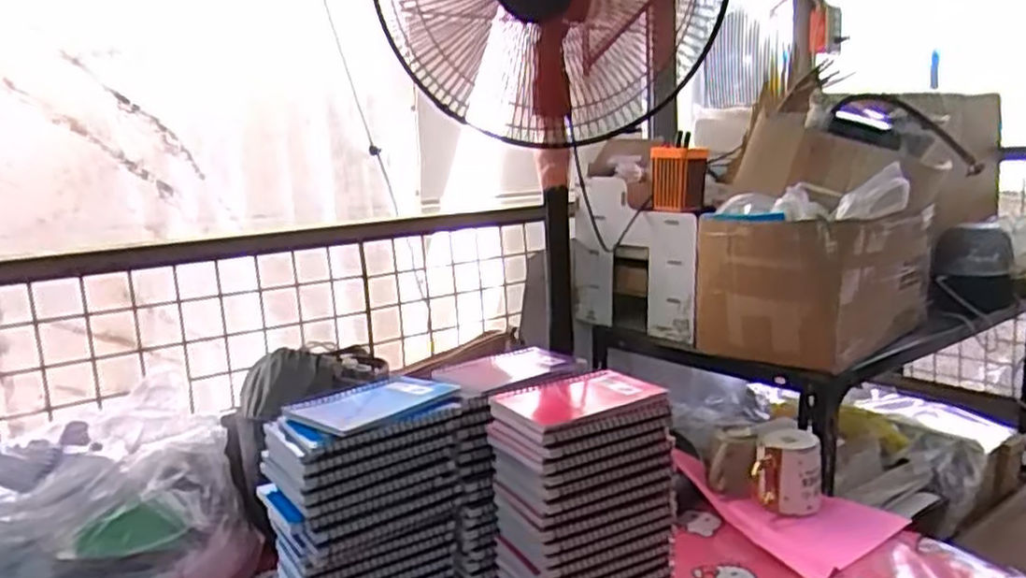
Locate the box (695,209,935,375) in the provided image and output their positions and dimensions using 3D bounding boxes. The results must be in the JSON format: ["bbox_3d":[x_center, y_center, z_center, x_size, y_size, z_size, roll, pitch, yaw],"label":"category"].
[{"bbox_3d":[0.480,-0.019,1.207,0.258,0.210,0.368,7,14,44],"label":"box"}]

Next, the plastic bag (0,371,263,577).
[{"bbox_3d":[-0.455,0.259,0.838,0.233,0.219,0.286,7,14,44],"label":"plastic bag"}]

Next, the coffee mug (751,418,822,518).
[{"bbox_3d":[0.369,0.243,1.002,0.083,0.101,0.069,2,11,26],"label":"coffee mug"}]

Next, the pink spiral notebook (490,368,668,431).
[{"bbox_3d":[0.061,0.094,0.634,0.132,0.016,0.093,-8,11,-25],"label":"pink spiral notebook"}]

